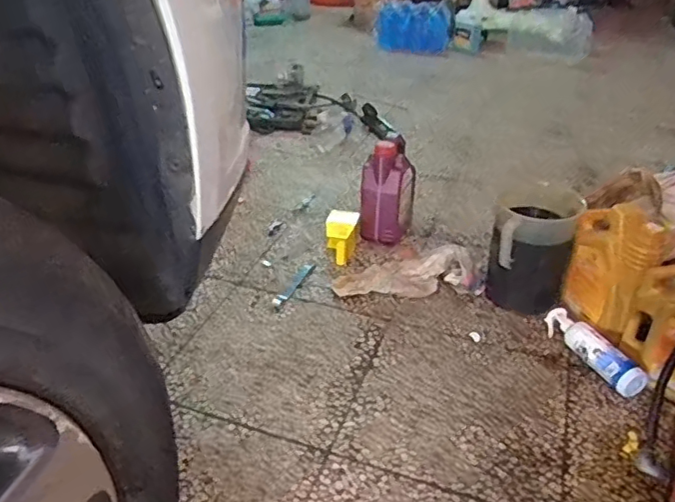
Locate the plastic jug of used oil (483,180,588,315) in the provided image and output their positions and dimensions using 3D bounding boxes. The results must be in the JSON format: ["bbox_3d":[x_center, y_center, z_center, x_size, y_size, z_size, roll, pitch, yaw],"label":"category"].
[{"bbox_3d":[0.457,0.003,1.409,0.179,0.270,0.165,12,34,17],"label":"plastic jug of used oil"}]

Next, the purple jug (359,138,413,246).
[{"bbox_3d":[0.129,-0.159,1.585,0.128,0.269,0.113,12,34,17],"label":"purple jug"}]

